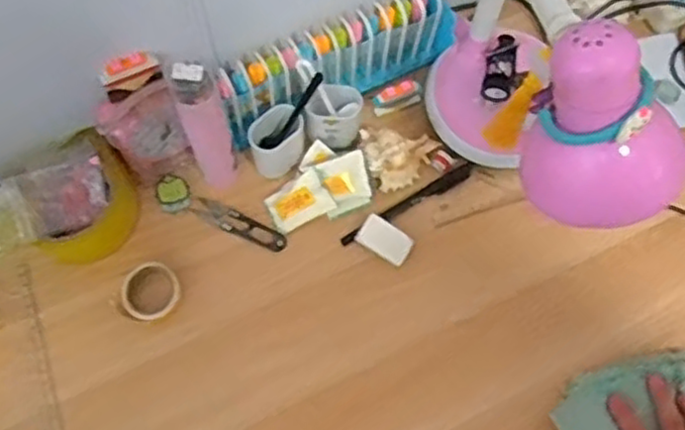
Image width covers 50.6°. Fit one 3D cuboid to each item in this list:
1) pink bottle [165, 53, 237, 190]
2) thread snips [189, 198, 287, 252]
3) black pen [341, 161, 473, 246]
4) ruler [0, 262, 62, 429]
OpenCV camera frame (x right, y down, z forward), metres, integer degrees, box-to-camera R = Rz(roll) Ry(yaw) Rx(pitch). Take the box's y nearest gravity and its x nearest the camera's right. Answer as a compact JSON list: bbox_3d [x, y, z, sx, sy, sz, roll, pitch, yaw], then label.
[{"bbox_3d":[-0.111,-0.071,0.590,0.033,0.189,0.029,-18,71,-8],"label":"pink bottle"},{"bbox_3d":[-0.095,0.009,0.666,0.093,0.007,0.022,25,71,8],"label":"thread snips"},{"bbox_3d":[0.061,-0.009,0.669,0.142,0.009,0.015,-31,74,-12],"label":"black pen"},{"bbox_3d":[-0.262,0.137,0.618,0.029,0.005,0.197,-18,71,-8],"label":"ruler"}]

